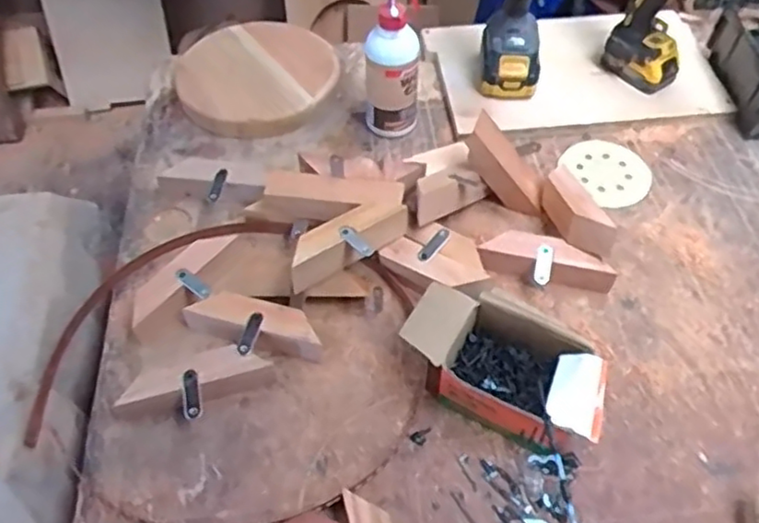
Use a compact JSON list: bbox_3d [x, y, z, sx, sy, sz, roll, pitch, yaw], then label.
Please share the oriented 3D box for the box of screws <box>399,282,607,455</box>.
[{"bbox_3d":[0.129,0.107,0.684,0.204,0.071,0.116,24,58,17],"label":"box of screws"}]

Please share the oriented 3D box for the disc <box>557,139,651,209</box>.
[{"bbox_3d":[0.312,-0.124,0.905,0.103,0.008,0.119,-24,58,-16],"label":"disc"}]

